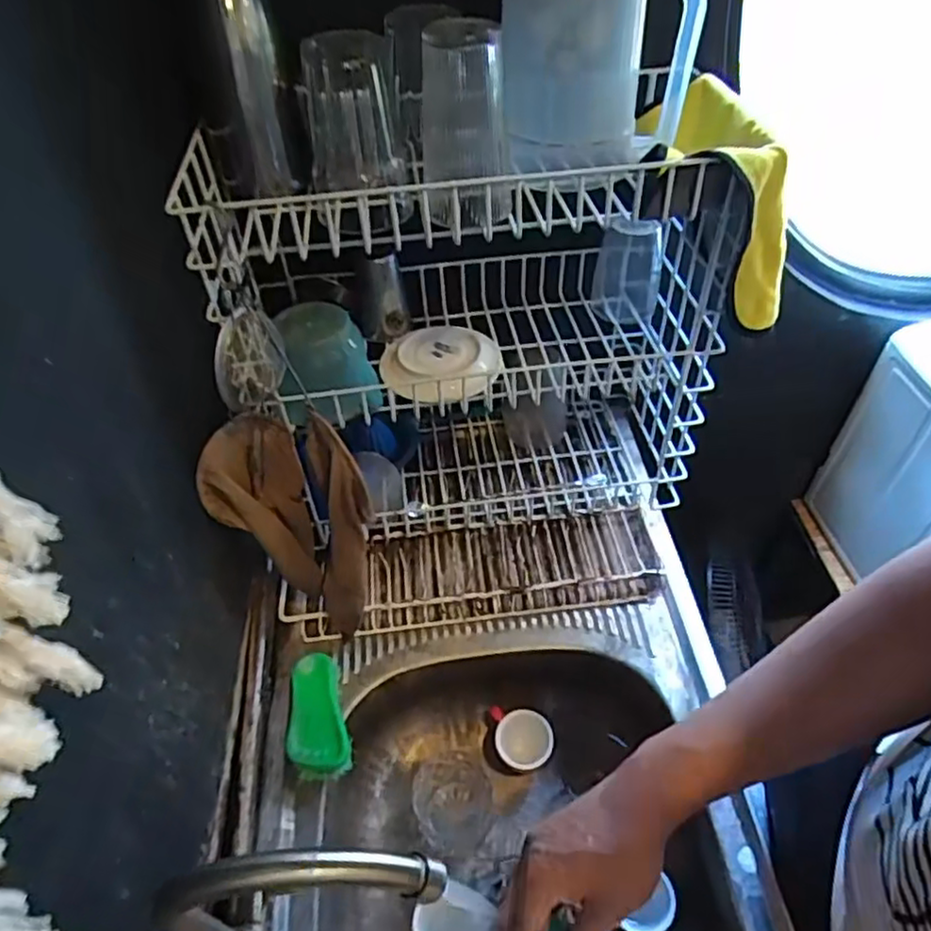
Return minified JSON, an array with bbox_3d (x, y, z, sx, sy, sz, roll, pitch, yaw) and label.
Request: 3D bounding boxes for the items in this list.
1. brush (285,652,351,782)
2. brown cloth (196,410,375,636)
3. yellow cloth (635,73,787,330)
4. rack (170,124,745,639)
[{"bbox_3d":[-0.155,0.260,0.695,0.060,0.039,0.126,-14,50,-10],"label":"brush"},{"bbox_3d":[-0.161,0.063,0.689,0.118,0.233,0.110,20,53,19],"label":"brown cloth"},{"bbox_3d":[0.229,-0.260,0.636,0.083,0.149,0.227,-11,49,-7],"label":"yellow cloth"},{"bbox_3d":[0.022,-0.097,0.722,0.486,0.451,0.339,-8,49,-4],"label":"rack"}]

